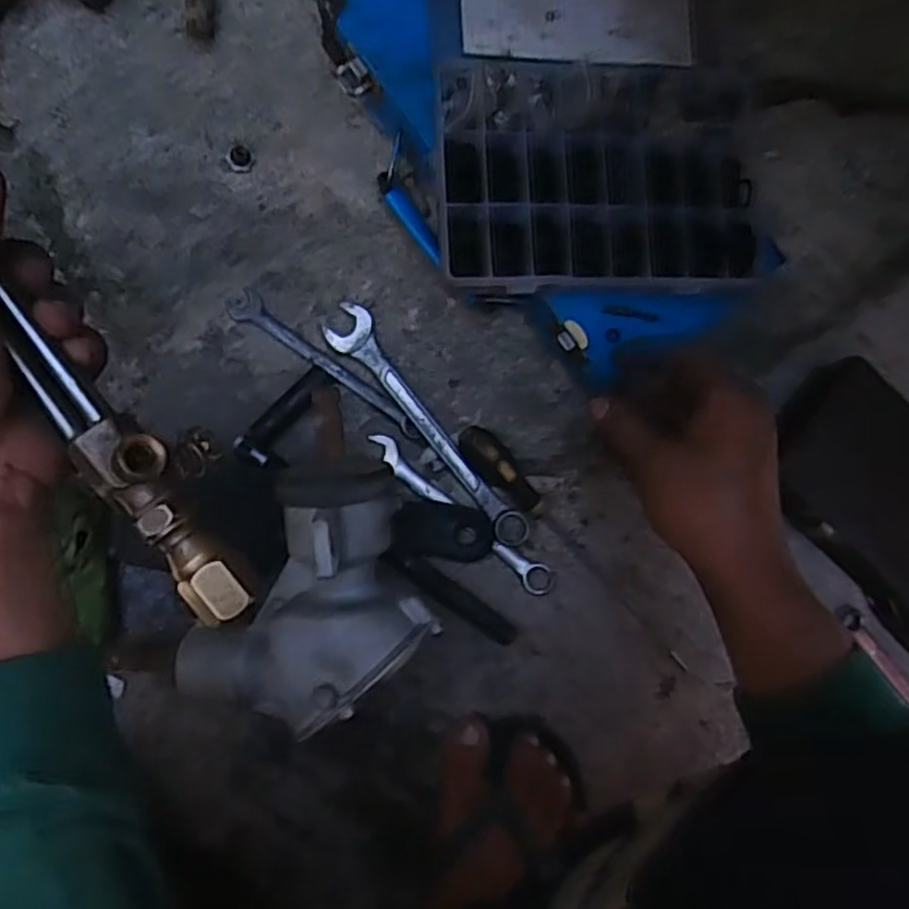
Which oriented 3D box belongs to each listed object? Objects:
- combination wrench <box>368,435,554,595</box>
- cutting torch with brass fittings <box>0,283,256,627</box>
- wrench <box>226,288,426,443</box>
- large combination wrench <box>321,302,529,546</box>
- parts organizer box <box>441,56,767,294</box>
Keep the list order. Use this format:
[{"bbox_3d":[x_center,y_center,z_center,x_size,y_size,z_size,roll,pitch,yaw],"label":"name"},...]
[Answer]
[{"bbox_3d":[0.006,0.042,0.520,0.164,0.011,0.021,41,84,-3],"label":"combination wrench"},{"bbox_3d":[-0.156,-0.046,0.269,0.046,0.062,0.262,-33,100,-7],"label":"cutting torch with brass fittings"},{"bbox_3d":[-0.087,-0.059,0.516,0.160,0.004,0.021,37,84,-4],"label":"wrench"},{"bbox_3d":[-0.016,-0.019,0.514,0.031,0.007,0.200,-40,92,-6],"label":"large combination wrench"},{"bbox_3d":[0.089,-0.168,0.446,0.194,0.027,0.135,-2,88,-7],"label":"parts organizer box"}]

